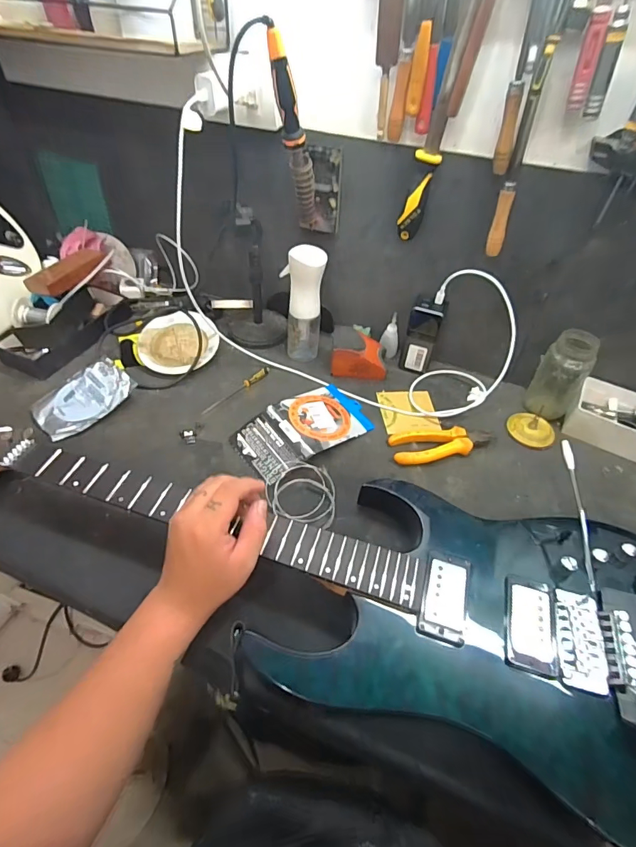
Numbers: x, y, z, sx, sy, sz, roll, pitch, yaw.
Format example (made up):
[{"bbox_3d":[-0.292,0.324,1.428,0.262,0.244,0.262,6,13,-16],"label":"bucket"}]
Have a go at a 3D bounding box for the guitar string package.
[{"bbox_3d":[-0.019,0.003,0.644,0.202,0.028,0.108,-28,55,-26],"label":"guitar string package"}]

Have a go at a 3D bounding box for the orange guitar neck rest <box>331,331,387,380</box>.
[{"bbox_3d":[0.073,-0.120,0.745,0.096,0.060,0.076,6,47,2],"label":"orange guitar neck rest"}]

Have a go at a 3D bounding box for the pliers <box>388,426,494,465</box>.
[{"bbox_3d":[0.188,0.032,0.640,0.154,0.023,0.051,-4,48,-7],"label":"pliers"}]

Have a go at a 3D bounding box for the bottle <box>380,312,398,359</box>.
[{"bbox_3d":[0.128,-0.154,0.760,0.028,0.076,0.021,6,47,2],"label":"bottle"}]

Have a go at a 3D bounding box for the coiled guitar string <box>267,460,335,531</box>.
[{"bbox_3d":[-0.022,0.090,0.572,0.089,0.016,0.084,3,47,-1],"label":"coiled guitar string"}]

